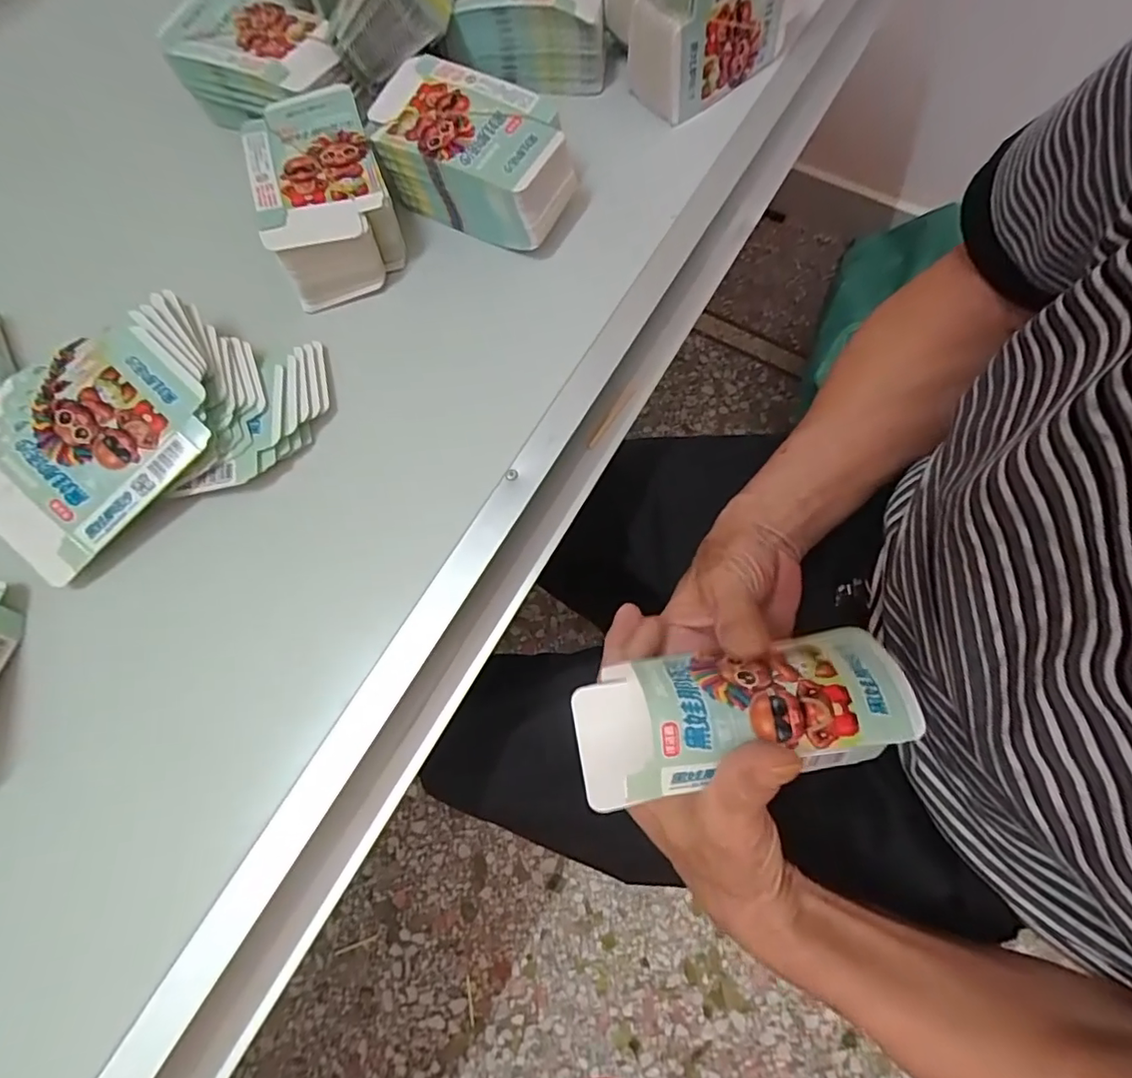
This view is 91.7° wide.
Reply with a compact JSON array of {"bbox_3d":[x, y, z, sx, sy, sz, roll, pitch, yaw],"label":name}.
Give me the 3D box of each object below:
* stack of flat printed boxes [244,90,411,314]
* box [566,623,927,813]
[{"bbox_3d":[-0.178,-0.258,0.405,0.083,0.056,0.153,-19,69,-4],"label":"stack of flat printed boxes"},{"bbox_3d":[0.078,0.079,0.254,0.151,0.044,0.057,-14,70,7],"label":"box"}]

